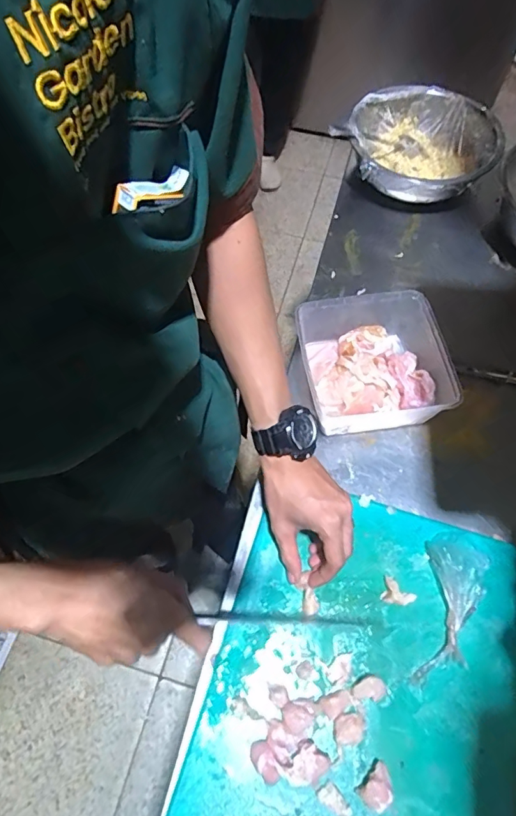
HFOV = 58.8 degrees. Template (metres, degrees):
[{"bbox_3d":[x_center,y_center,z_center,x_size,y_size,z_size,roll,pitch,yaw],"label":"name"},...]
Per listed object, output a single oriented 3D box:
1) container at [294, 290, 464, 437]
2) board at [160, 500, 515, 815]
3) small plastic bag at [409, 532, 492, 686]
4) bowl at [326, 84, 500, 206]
[{"bbox_3d":[0.140,-0.059,0.580,0.169,0.073,0.166,-5,64,-2],"label":"container"},{"bbox_3d":[0.080,0.313,0.420,0.285,0.022,0.447,14,65,8],"label":"board"},{"bbox_3d":[0.201,0.200,0.465,0.063,0.030,0.152,12,64,7],"label":"small plastic bag"},{"bbox_3d":[0.265,-0.433,0.766,0.236,0.078,0.236,0,64,1],"label":"bowl"}]

